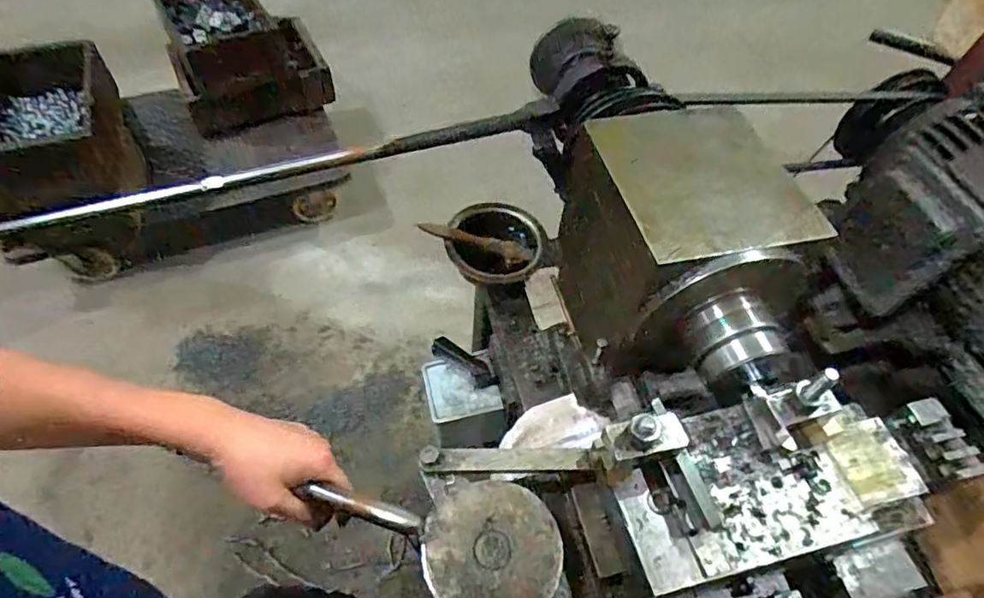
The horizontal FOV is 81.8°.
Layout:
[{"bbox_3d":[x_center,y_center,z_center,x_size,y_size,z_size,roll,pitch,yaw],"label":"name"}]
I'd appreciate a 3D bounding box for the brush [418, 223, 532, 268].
[{"bbox_3d":[-0.021,-0.073,0.741,0.146,0.021,0.022,16,56,-4],"label":"brush"}]

